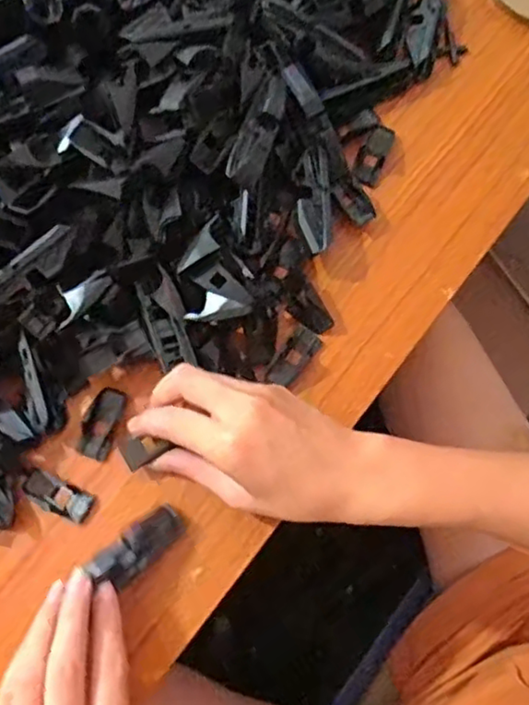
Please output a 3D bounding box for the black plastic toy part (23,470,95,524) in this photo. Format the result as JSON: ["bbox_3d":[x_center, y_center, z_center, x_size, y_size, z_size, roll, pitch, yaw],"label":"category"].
[{"bbox_3d":[-0.118,0.082,0.368,0.040,0.008,0.017,25,78,4],"label":"black plastic toy part"}]

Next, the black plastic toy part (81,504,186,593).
[{"bbox_3d":[-0.069,0.106,0.352,0.057,0.013,0.023,-29,78,-38],"label":"black plastic toy part"}]

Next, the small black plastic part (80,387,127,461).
[{"bbox_3d":[-0.097,0.041,0.383,0.017,0.008,0.043,19,77,3],"label":"small black plastic part"}]

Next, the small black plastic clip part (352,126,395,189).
[{"bbox_3d":[0.071,-0.129,0.422,0.018,0.007,0.044,23,77,3],"label":"small black plastic clip part"}]

